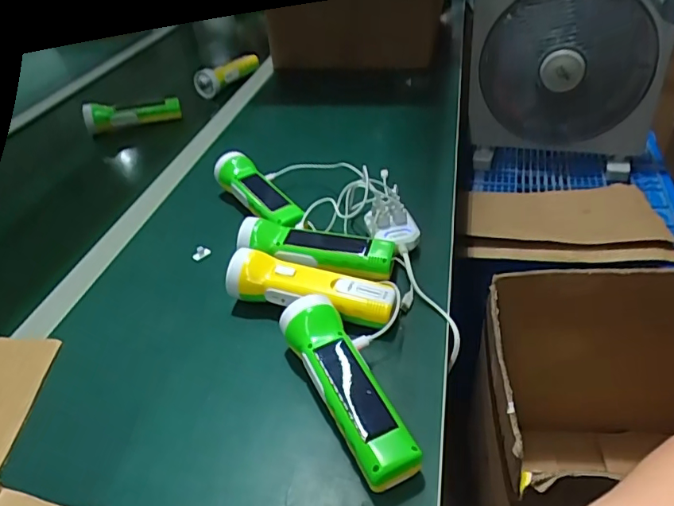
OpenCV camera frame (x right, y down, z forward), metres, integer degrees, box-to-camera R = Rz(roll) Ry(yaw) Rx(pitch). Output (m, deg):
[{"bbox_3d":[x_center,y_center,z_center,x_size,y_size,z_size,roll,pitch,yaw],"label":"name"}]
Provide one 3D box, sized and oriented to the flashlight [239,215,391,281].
[{"bbox_3d":[-0.025,0.001,0.544,0.167,0.052,0.051,7,39,13],"label":"flashlight"}]

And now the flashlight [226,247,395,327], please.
[{"bbox_3d":[-0.025,0.037,0.500,0.172,0.049,0.050,9,40,16],"label":"flashlight"}]

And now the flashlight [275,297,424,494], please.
[{"bbox_3d":[0.008,0.105,0.408,0.053,0.052,0.167,-19,41,-19],"label":"flashlight"}]

